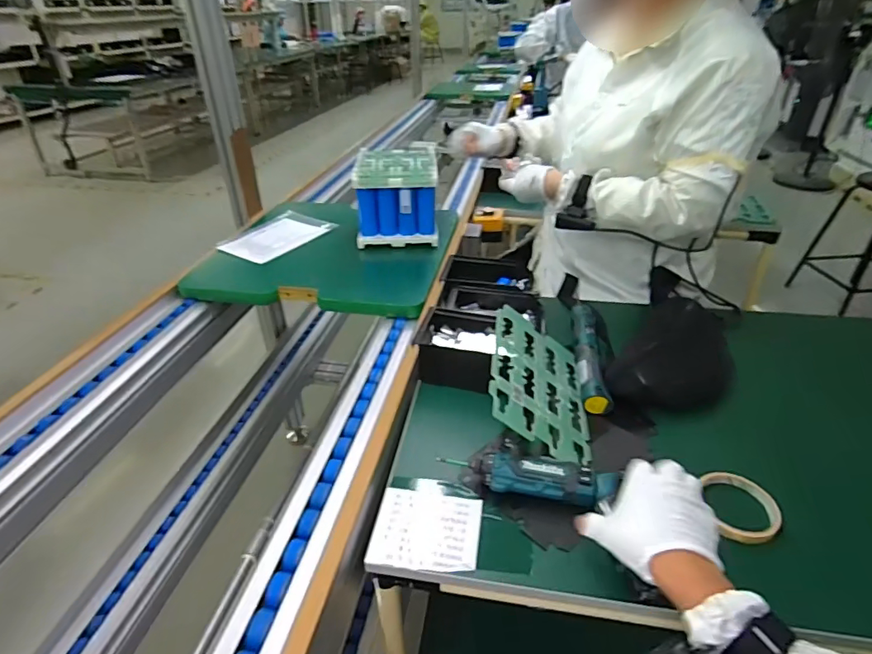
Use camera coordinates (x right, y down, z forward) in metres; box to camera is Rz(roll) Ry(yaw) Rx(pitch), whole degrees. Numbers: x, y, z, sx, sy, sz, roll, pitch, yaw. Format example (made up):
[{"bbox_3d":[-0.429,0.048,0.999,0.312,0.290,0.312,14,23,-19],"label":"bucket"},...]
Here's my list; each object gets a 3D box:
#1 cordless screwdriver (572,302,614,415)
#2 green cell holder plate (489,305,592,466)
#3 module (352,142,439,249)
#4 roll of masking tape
[{"bbox_3d":[0.249,0.042,0.815,0.045,0.042,0.271,4,33,7],"label":"cordless screwdriver"},{"bbox_3d":[0.147,0.075,0.700,0.165,0.007,0.250,34,34,-13],"label":"green cell holder plate"},{"bbox_3d":[-0.089,-0.303,1.148,0.174,0.154,0.210,-2,33,-2],"label":"module"},{"bbox_3d":[0.348,0.207,0.575,0.087,0.021,0.088,0,33,0],"label":"roll of masking tape"}]

